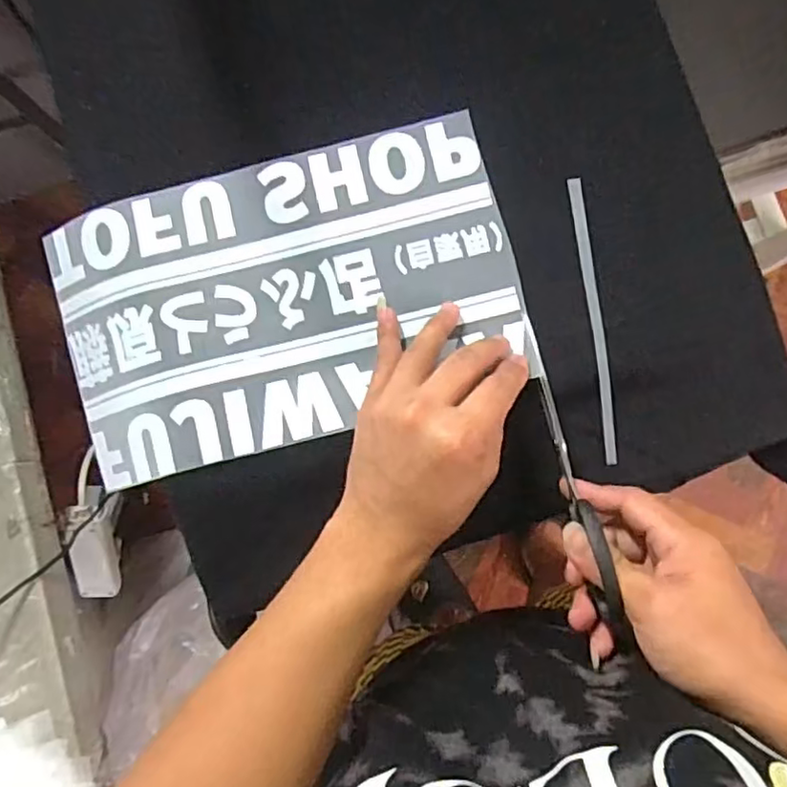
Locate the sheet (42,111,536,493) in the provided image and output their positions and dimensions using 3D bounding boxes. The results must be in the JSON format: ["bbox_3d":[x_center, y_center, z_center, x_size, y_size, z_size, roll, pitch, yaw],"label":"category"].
[{"bbox_3d":[-0.075,-0.061,0.418,0.297,0.028,0.184,-14,83,2],"label":"sheet"}]

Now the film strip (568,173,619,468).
[{"bbox_3d":[0.126,-0.046,0.401,0.008,0.015,0.179,-7,83,3],"label":"film strip"}]

